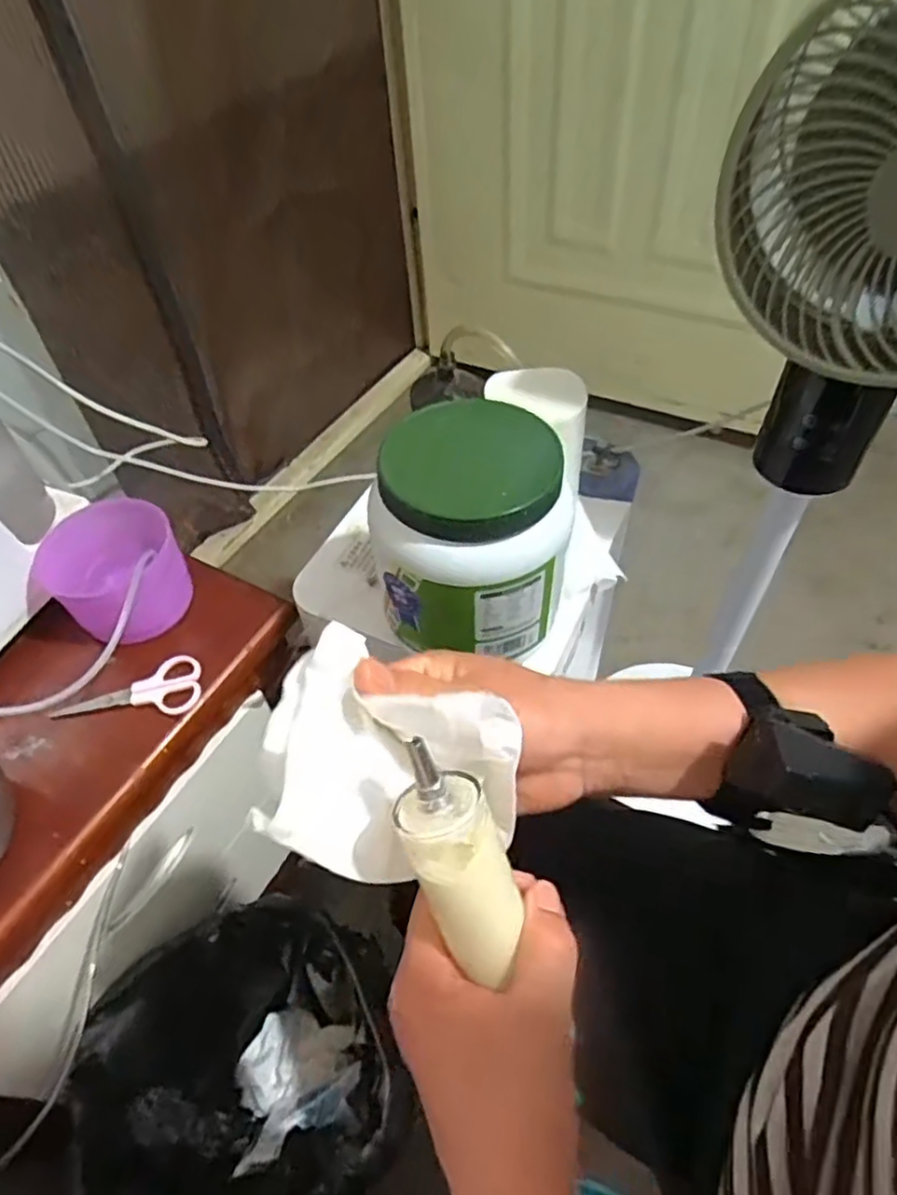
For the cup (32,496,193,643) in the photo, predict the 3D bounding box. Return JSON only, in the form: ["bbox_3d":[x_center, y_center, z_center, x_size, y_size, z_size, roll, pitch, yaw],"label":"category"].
[{"bbox_3d":[-0.274,-0.017,0.572,0.112,0.083,0.086,-28,54,-18],"label":"cup"}]

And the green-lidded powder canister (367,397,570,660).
[{"bbox_3d":[0.012,-0.042,0.480,0.130,0.140,0.116,-7,50,-2],"label":"green-lidded powder canister"}]

